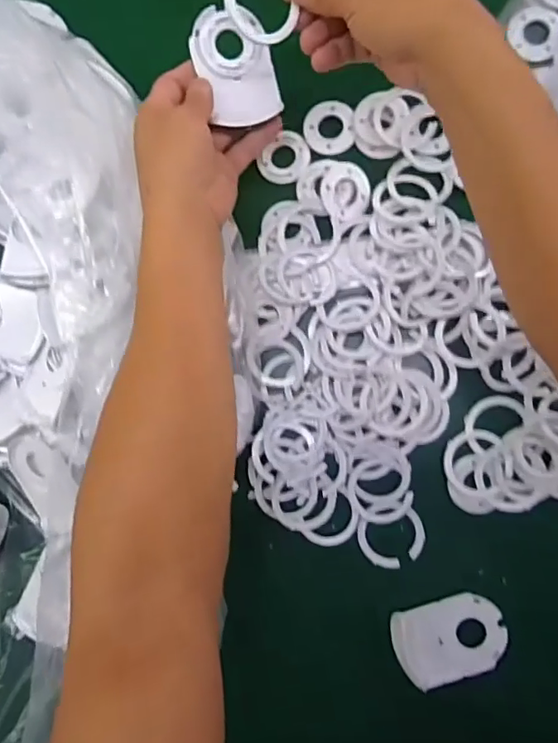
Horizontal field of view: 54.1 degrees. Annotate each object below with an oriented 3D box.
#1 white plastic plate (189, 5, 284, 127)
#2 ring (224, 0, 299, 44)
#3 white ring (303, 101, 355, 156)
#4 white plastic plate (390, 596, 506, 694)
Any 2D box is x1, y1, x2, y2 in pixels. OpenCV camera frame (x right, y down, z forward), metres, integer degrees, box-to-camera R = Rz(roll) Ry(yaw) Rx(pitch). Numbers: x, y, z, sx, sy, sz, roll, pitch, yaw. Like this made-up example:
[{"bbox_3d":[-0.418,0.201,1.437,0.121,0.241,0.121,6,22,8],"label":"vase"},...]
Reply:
[{"bbox_3d":[-0.031,-0.227,0.406,0.054,0.006,0.081,-22,101,-8],"label":"white plastic plate"},{"bbox_3d":[-0.013,-0.238,0.349,0.046,0.006,0.049,-12,120,-22],"label":"ring"},{"bbox_3d":[0.042,-0.205,0.457,0.042,0.006,0.044,0,87,6],"label":"white ring"},{"bbox_3d":[0.133,0.209,0.424,0.083,0.013,0.059,-17,85,5],"label":"white plastic plate"}]

